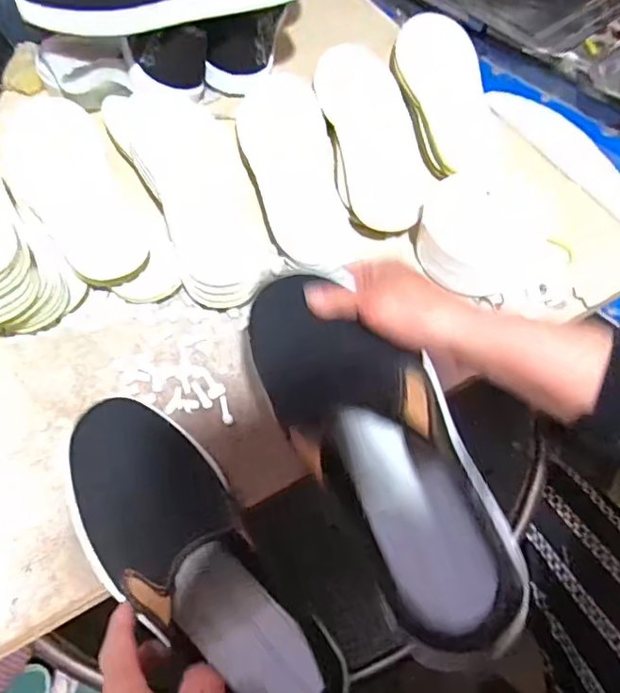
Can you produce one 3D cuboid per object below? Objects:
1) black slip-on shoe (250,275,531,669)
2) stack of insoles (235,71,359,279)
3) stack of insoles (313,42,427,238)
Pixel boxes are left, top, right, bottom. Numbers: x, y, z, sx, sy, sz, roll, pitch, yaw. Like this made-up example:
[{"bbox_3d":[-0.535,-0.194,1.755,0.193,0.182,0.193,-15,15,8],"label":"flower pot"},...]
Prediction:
[{"bbox_3d":[0.043,0.053,0.322,0.087,0.056,0.231,-25,63,-15],"label":"black slip-on shoe"},{"bbox_3d":[-0.020,-0.182,0.552,0.089,0.031,0.259,-10,58,-5],"label":"stack of insoles"},{"bbox_3d":[0.061,-0.225,0.577,0.089,0.031,0.274,-7,57,-4],"label":"stack of insoles"}]

